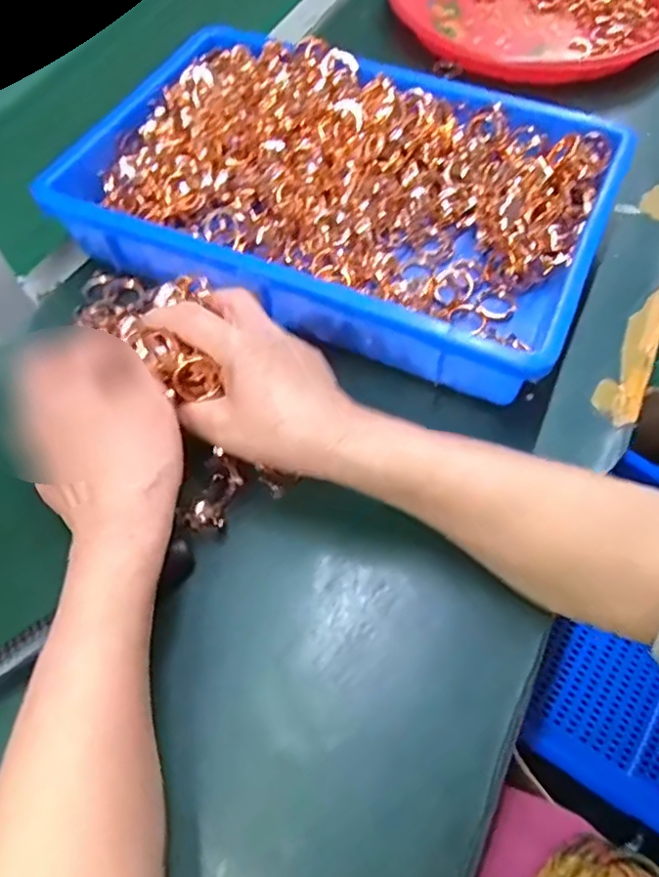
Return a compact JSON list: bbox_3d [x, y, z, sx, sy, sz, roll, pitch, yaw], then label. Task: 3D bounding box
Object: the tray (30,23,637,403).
[{"bbox_3d":[0.004,-0.187,0.453,0.359,0.064,0.235,22,63,14],"label":"tray"}]

